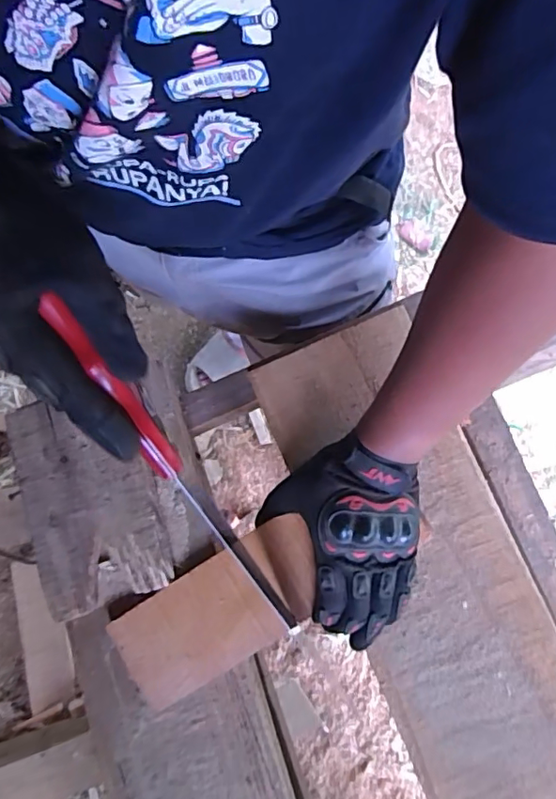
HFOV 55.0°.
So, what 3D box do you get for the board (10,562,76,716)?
[{"bbox_3d":[-0.491,0.492,1.120,0.090,0.031,0.299,-8,85,-20],"label":"board"}]

